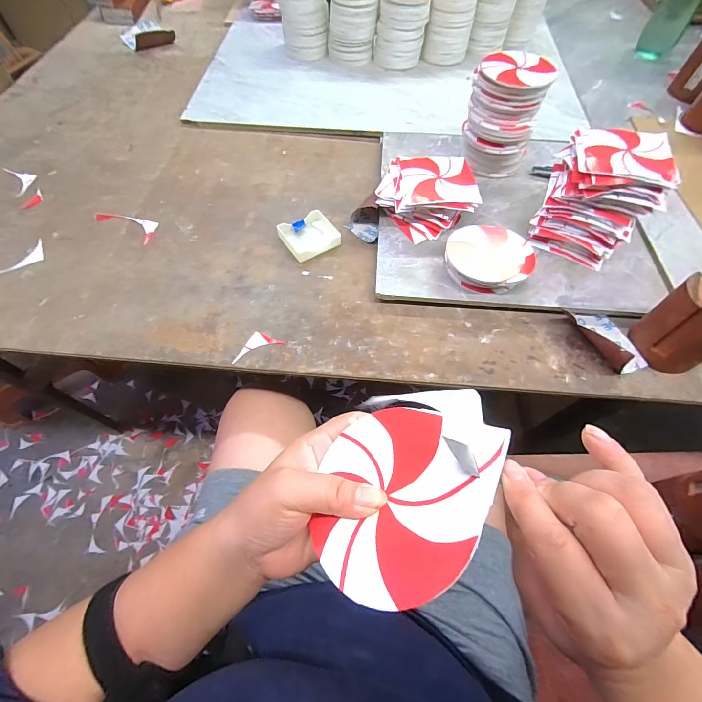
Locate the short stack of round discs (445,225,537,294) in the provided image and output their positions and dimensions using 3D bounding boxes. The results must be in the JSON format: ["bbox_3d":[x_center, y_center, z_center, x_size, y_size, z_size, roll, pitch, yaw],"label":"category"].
[{"bbox_3d":[0.187,-0.125,0.487,0.110,0.039,0.107,-38,67,-19],"label":"short stack of round discs"}]

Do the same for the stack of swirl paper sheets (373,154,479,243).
[{"bbox_3d":[0.112,-0.235,0.541,0.143,0.059,0.132,-11,61,-6],"label":"stack of swirl paper sheets"}]

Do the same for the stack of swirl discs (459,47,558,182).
[{"bbox_3d":[0.231,-0.353,0.556,0.106,0.150,0.093,20,63,11],"label":"stack of swirl discs"}]

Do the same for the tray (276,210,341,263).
[{"bbox_3d":[-0.061,-0.177,0.546,0.081,0.017,0.075,-32,65,-16],"label":"tray"}]

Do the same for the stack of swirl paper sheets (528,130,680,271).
[{"bbox_3d":[0.333,-0.211,0.491,0.124,0.122,0.129,17,62,10],"label":"stack of swirl paper sheets"}]

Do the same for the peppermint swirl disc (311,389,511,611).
[{"bbox_3d":[0.029,0.074,0.194,0.104,0.006,0.104,-20,49,25],"label":"peppermint swirl disc"}]

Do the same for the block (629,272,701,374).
[{"bbox_3d":[0.397,-0.033,0.411,0.077,0.089,0.077,-22,63,-12],"label":"block"}]

